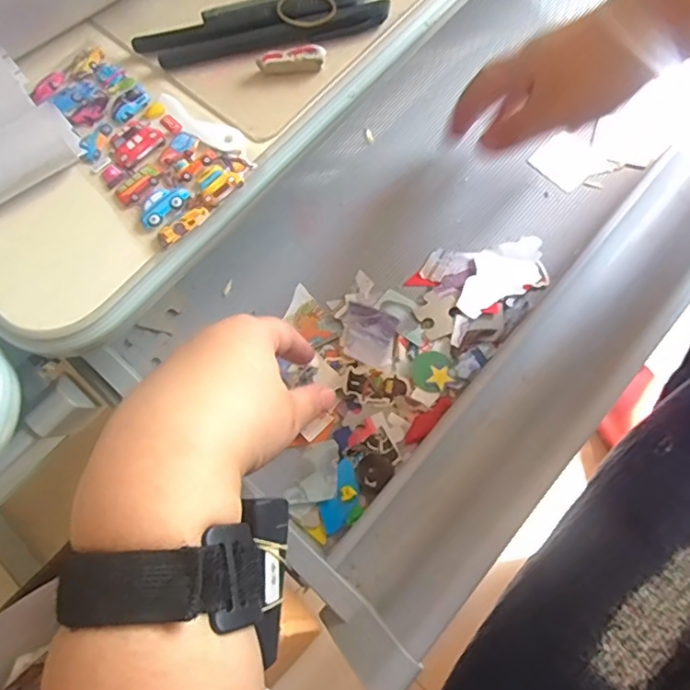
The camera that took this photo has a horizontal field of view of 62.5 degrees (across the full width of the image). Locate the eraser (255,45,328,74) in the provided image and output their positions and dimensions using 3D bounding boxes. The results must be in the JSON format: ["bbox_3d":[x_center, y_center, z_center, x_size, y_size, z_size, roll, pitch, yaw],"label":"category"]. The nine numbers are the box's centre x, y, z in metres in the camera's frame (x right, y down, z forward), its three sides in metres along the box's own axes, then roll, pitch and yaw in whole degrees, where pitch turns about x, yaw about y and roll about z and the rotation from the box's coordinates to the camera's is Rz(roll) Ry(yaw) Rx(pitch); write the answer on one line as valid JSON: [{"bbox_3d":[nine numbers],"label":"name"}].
[{"bbox_3d":[-0.031,-0.163,0.328,0.039,0.010,0.013,-11,76,-2],"label":"eraser"}]

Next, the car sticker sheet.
[{"bbox_3d":[-0.126,-0.119,0.326,0.151,0.004,0.065,40,79,17],"label":"car sticker sheet"}]

